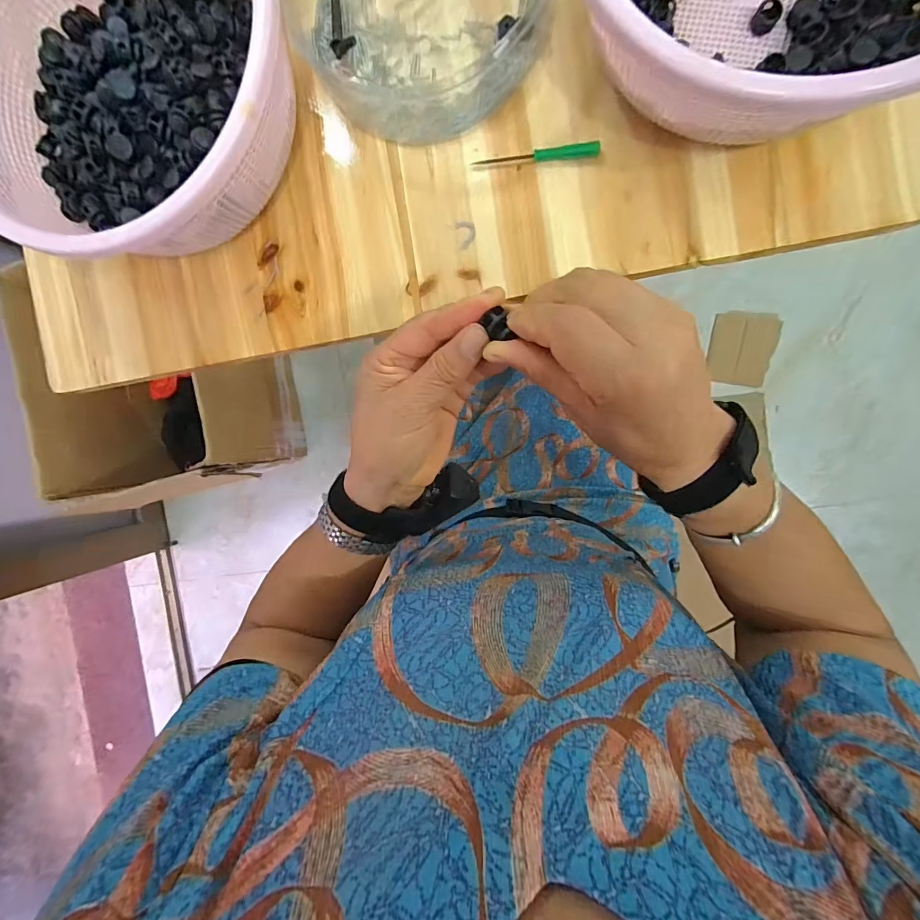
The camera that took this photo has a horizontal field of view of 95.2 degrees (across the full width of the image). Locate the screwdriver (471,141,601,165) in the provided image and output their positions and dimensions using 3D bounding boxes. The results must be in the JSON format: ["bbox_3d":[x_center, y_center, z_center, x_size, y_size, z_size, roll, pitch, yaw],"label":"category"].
[{"bbox_3d":[0.060,-0.238,0.326,0.094,0.009,0.010,1,94,9],"label":"screwdriver"}]

